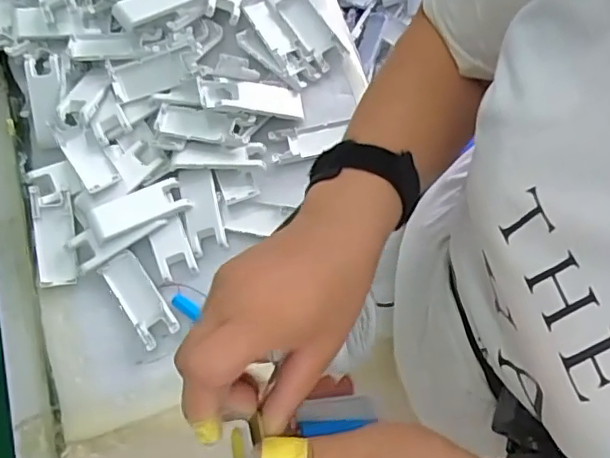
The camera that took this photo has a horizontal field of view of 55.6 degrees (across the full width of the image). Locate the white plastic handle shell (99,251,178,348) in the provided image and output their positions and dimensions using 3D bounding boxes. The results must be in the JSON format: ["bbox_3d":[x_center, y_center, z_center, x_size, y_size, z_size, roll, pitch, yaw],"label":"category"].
[{"bbox_3d":[-0.175,0.072,0.608,0.041,0.012,0.102,-34,74,-8],"label":"white plastic handle shell"}]

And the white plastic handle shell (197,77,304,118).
[{"bbox_3d":[-0.060,-0.151,0.663,0.121,0.018,0.040,4,71,-20],"label":"white plastic handle shell"}]

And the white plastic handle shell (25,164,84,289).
[{"bbox_3d":[-0.268,-0.006,0.618,0.044,0.020,0.129,-3,86,1],"label":"white plastic handle shell"}]

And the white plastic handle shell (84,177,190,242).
[{"bbox_3d":[-0.179,-0.022,0.620,0.102,0.016,0.040,-24,72,-21],"label":"white plastic handle shell"}]

